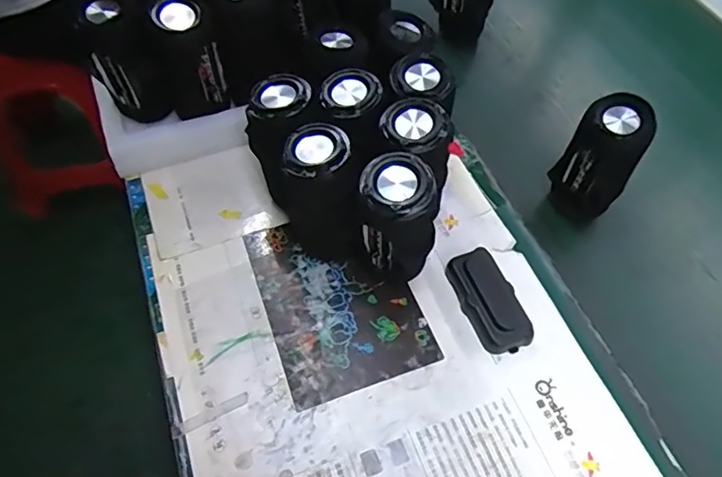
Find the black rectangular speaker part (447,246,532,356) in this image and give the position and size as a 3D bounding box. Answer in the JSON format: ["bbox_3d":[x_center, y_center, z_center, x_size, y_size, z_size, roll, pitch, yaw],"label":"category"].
[{"bbox_3d":[0.128,0.061,0.537,0.050,0.020,0.105,-16,58,-13],"label":"black rectangular speaker part"}]

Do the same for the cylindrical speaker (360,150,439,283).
[{"bbox_3d":[0.033,-0.008,0.506,0.071,0.151,0.062,12,57,6],"label":"cylindrical speaker"}]

